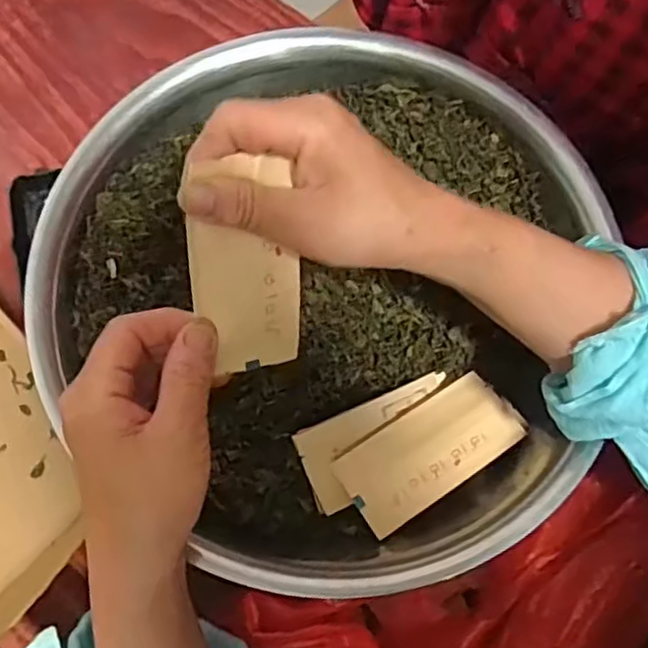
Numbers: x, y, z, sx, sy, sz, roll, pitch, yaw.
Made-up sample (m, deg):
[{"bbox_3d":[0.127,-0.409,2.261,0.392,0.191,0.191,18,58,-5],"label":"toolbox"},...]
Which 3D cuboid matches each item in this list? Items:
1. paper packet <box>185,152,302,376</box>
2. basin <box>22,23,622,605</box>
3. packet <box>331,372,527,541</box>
[{"bbox_3d":[-0.037,-0.024,0.324,0.051,0.106,0.007,-7,28,-9],"label":"paper packet"},{"bbox_3d":[0.011,-0.019,0.416,0.329,0.077,0.316,1,70,-2],"label":"basin"},{"bbox_3d":[0.064,0.076,0.410,0.109,0.008,0.051,-32,74,-12],"label":"packet"}]

